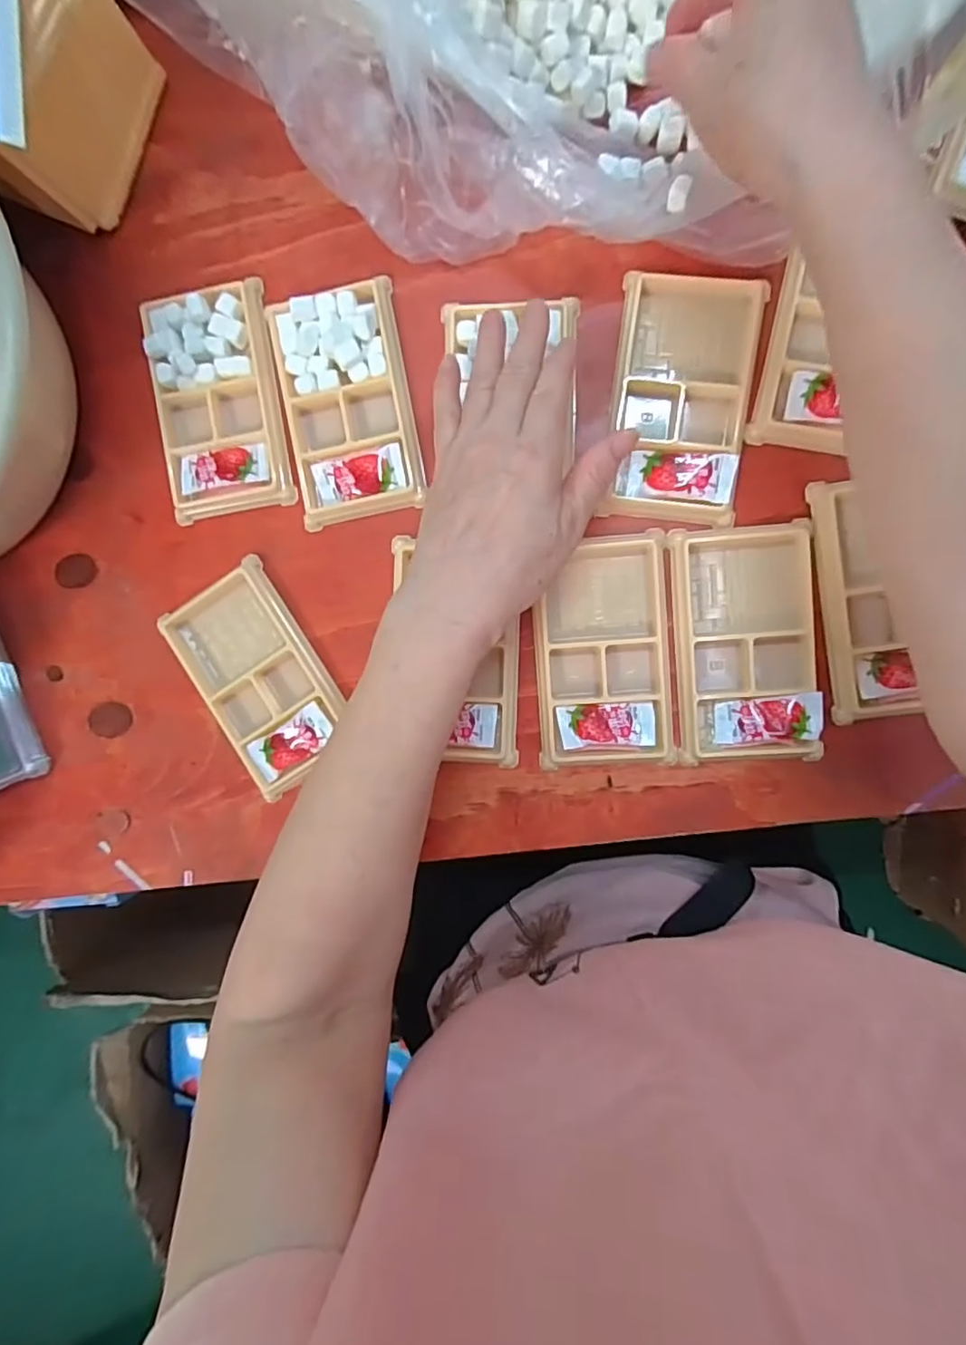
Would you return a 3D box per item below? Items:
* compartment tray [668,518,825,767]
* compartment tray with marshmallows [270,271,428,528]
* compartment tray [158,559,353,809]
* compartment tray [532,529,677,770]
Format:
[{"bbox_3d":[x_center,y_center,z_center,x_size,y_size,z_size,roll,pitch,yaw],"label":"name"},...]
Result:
[{"bbox_3d":[0.153,-0.015,0.345,0.078,0.013,0.136,-4,94,6],"label":"compartment tray"},{"bbox_3d":[-0.082,-0.162,0.358,0.075,0.013,0.131,-9,94,6],"label":"compartment tray with marshmallows"},{"bbox_3d":[-0.140,0.003,0.376,0.073,0.013,0.132,-32,91,7],"label":"compartment tray"},{"bbox_3d":[0.072,-0.011,0.354,0.079,0.012,0.136,-3,94,6],"label":"compartment tray"}]

